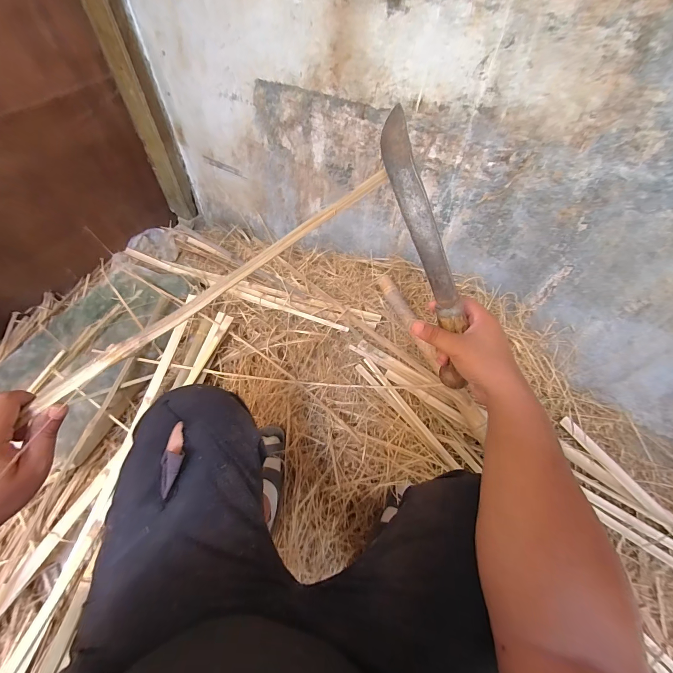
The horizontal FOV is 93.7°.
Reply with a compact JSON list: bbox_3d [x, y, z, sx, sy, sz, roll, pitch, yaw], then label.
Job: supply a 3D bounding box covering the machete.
[{"bbox_3d":[0.112,-0.082,0.373,0.023,0.323,0.041,-26,16,-19],"label":"machete"}]

